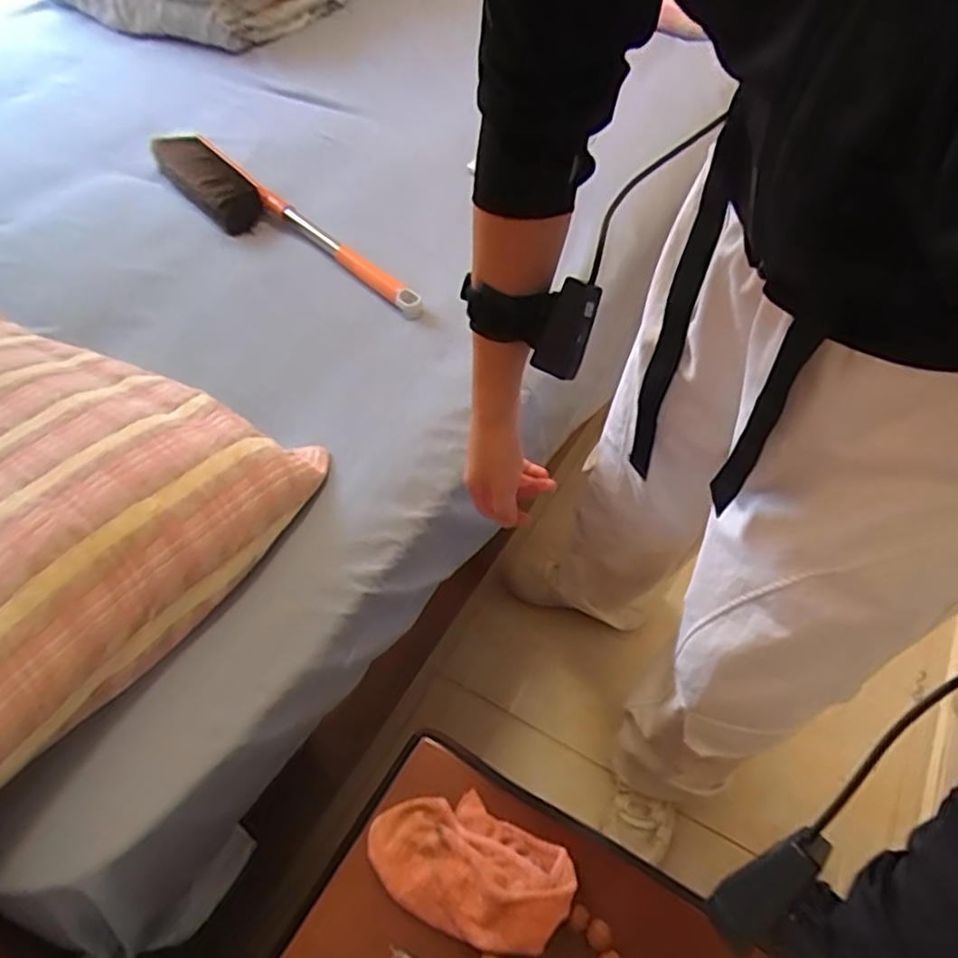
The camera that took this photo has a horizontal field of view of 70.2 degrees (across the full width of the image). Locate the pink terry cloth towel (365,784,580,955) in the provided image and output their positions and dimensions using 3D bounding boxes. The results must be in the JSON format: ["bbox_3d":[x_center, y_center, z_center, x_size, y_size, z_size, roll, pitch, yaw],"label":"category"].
[{"bbox_3d":[-0.008,0.287,0.510,0.149,0.028,0.091,26,56,20],"label":"pink terry cloth towel"}]

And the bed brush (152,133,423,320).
[{"bbox_3d":[-0.311,-0.376,1.007,0.598,0.085,0.109,37,61,26],"label":"bed brush"}]

